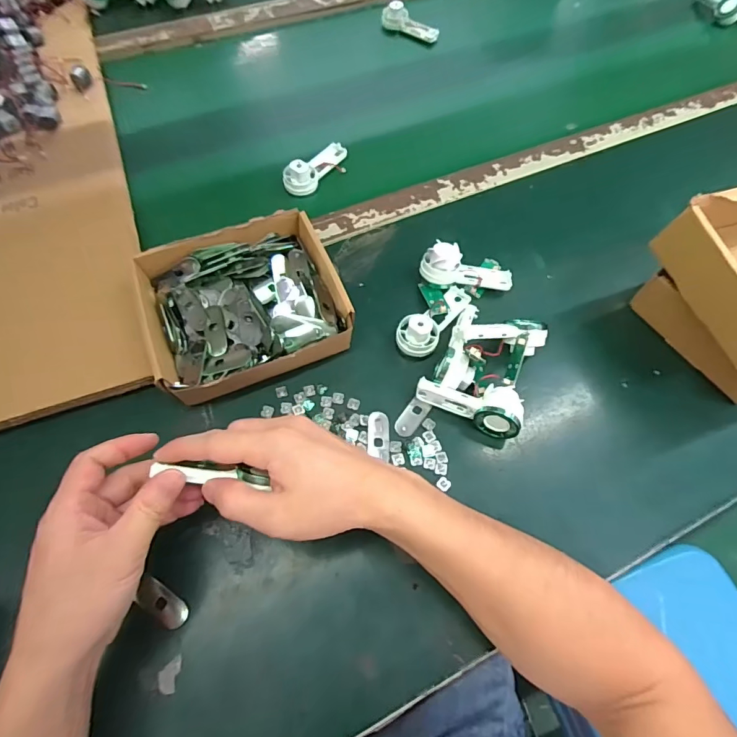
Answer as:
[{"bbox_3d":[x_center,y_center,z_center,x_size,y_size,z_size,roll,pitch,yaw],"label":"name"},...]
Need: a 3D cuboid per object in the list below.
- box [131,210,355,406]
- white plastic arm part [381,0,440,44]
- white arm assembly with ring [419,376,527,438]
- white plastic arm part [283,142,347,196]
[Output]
[{"bbox_3d":[-0.114,-0.055,0.416,0.171,0.054,0.155,-19,66,-11],"label":"box"},{"bbox_3d":[0.064,-0.529,0.678,0.092,0.024,0.035,27,66,11],"label":"white plastic arm part"},{"bbox_3d":[0.087,0.032,0.396,0.090,0.042,0.039,14,65,5],"label":"white arm assembly with ring"},{"bbox_3d":[-0.058,-0.242,0.529,0.037,0.028,0.098,38,69,15],"label":"white plastic arm part"}]

